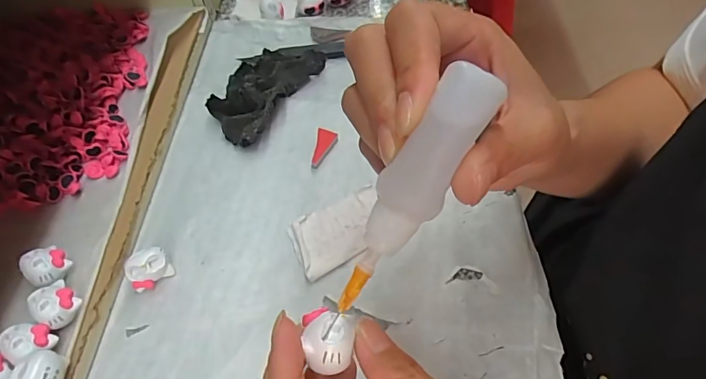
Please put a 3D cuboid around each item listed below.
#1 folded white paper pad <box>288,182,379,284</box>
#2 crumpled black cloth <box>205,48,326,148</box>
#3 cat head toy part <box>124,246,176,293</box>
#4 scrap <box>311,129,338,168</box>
[{"bbox_3d":[-0.008,0.025,0.299,0.063,0.006,0.048,-23,52,-10],"label":"folded white paper pad"},{"bbox_3d":[-0.078,-0.084,0.378,0.065,0.021,0.108,21,57,19],"label":"crumpled black cloth"},{"bbox_3d":[-0.124,0.048,0.283,0.024,0.019,0.017,-36,58,-21],"label":"cat head toy part"},{"bbox_3d":[-0.021,-0.030,0.345,0.015,0.007,0.035,2,53,6],"label":"scrap"}]

